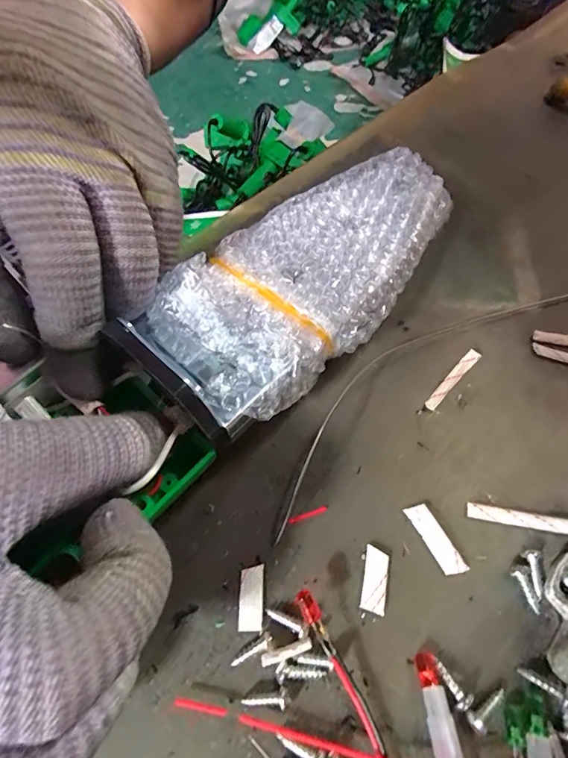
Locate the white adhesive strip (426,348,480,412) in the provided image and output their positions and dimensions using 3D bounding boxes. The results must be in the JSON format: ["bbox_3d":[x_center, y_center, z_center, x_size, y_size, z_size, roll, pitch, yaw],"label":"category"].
[{"bbox_3d":[0.068,0.000,0.168,0.005,0.005,0.033,40,69,22],"label":"white adhesive strip"}]

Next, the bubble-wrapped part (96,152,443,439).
[{"bbox_3d":[0.012,-0.045,0.166,0.064,0.024,0.156,34,62,19],"label":"bubble-wrapped part"}]

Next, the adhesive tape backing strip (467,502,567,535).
[{"bbox_3d":[0.081,0.047,0.141,0.034,0.004,0.005,9,61,7],"label":"adhesive tape backing strip"}]

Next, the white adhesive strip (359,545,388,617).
[{"bbox_3d":[0.030,0.065,0.136,0.007,0.004,0.019,9,61,8],"label":"white adhesive strip"}]

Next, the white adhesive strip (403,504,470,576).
[{"bbox_3d":[0.051,0.053,0.139,0.007,0.004,0.025,-27,63,-13],"label":"white adhesive strip"}]

